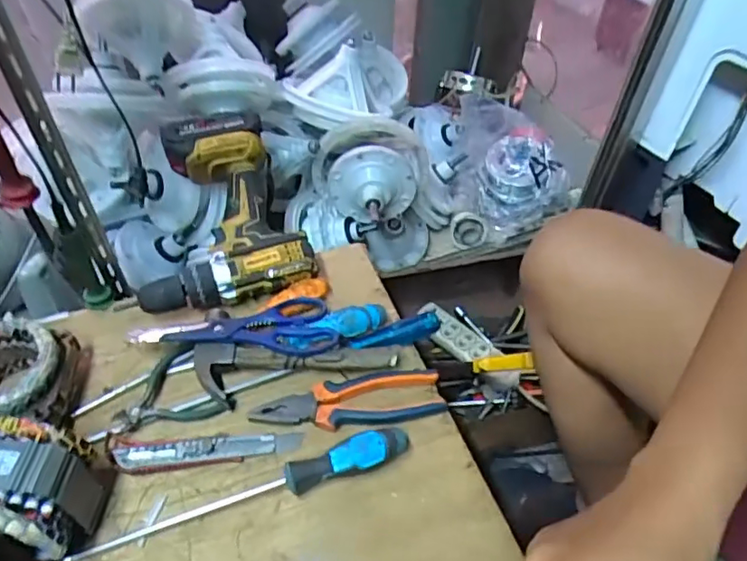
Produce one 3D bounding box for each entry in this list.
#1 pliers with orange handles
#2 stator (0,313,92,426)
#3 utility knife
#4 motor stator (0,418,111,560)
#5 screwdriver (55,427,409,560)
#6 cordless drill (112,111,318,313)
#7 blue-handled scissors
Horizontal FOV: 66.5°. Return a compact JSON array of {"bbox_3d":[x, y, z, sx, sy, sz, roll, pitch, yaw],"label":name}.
[{"bbox_3d":[-0.023,0.119,0.560,0.184,0.015,0.052,-6,49,-8],"label":"pliers with orange handles"},{"bbox_3d":[-0.339,0.093,0.538,0.097,0.068,0.099,1,49,-1],"label":"stator"},{"bbox_3d":[-0.157,0.157,0.526,0.174,0.015,0.035,-2,49,-4],"label":"utility knife"},{"bbox_3d":[-0.279,0.168,0.449,0.104,0.108,0.083,5,49,2],"label":"motor stator"},{"bbox_3d":[-0.109,0.181,0.489,0.298,0.033,0.035,-14,51,-15],"label":"screwdriver"},{"bbox_3d":[-0.193,-0.072,0.646,0.197,0.066,0.217,-20,81,-15],"label":"cordless drill"},{"bbox_3d":[-0.139,0.055,0.578,0.195,0.014,0.078,-7,43,-15],"label":"blue-handled scissors"}]

